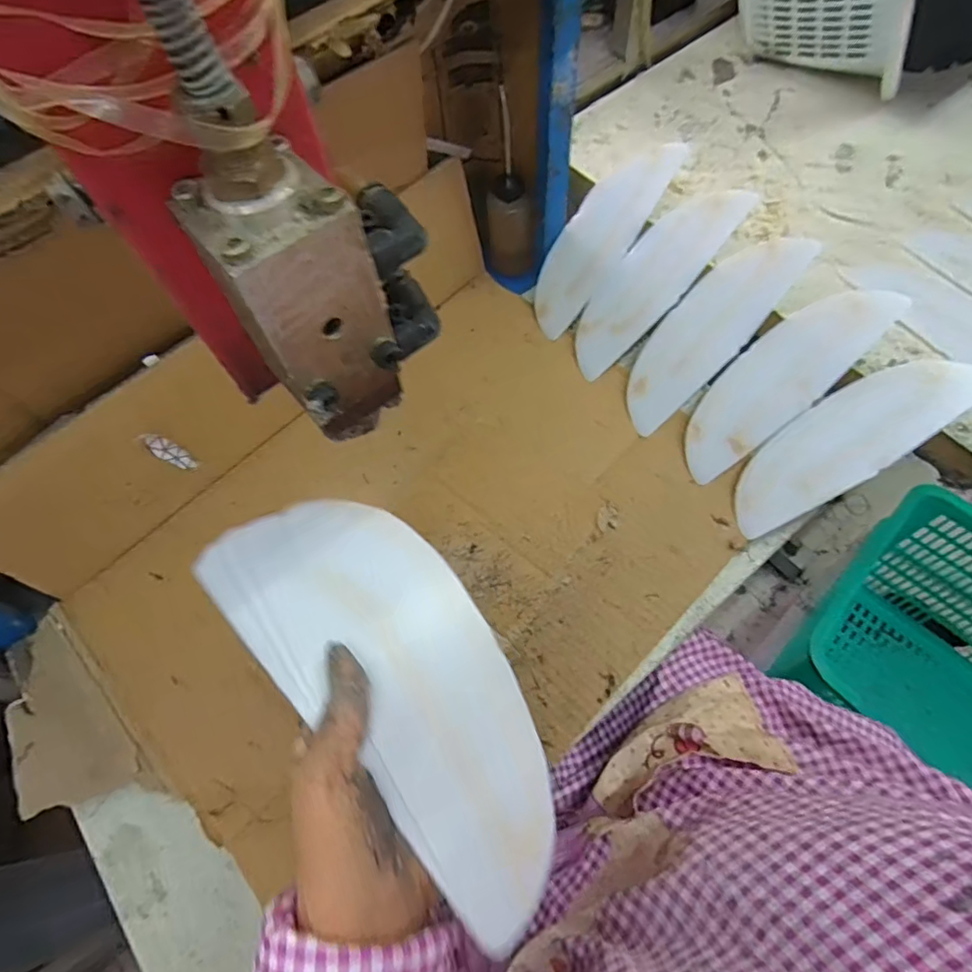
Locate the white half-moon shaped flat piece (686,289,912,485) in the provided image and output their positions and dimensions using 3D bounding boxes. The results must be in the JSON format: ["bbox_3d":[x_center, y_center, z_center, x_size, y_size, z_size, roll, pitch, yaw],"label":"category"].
[{"bbox_3d":[0.262,-0.100,0.499,0.225,0.011,0.075,-44,66,6],"label":"white half-moon shaped flat piece"}]

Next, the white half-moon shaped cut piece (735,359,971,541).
[{"bbox_3d":[0.302,-0.040,0.468,0.214,0.011,0.071,-34,71,14],"label":"white half-moon shaped cut piece"}]

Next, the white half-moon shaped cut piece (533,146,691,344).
[{"bbox_3d":[0.117,-0.260,0.577,0.072,0.013,0.219,38,97,18],"label":"white half-moon shaped cut piece"}]

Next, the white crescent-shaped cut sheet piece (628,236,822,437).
[{"bbox_3d":[0.208,-0.150,0.523,0.072,0.014,0.218,44,98,19],"label":"white crescent-shaped cut sheet piece"}]

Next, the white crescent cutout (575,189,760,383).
[{"bbox_3d":[0.165,-0.207,0.554,0.218,0.019,0.070,-47,70,11],"label":"white crescent cutout"}]

